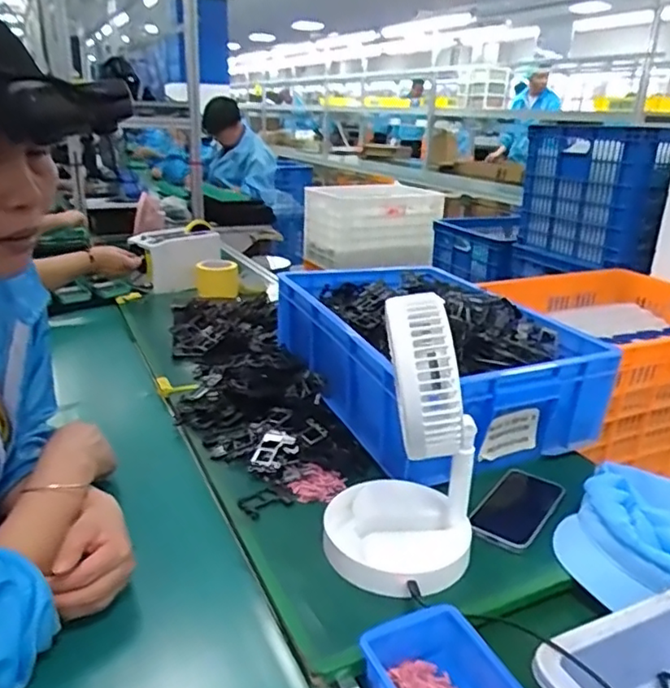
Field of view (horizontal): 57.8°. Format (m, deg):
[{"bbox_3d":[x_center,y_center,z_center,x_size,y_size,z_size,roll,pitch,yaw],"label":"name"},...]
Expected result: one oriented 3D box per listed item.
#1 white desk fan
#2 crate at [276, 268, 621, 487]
[{"bbox_3d":[0.071,0.093,0.636,0.155,0.292,0.156,3,21,2],"label":"white desk fan"},{"bbox_3d":[0.131,0.012,1.008,0.344,0.167,0.529,-8,23,-24],"label":"crate"}]

